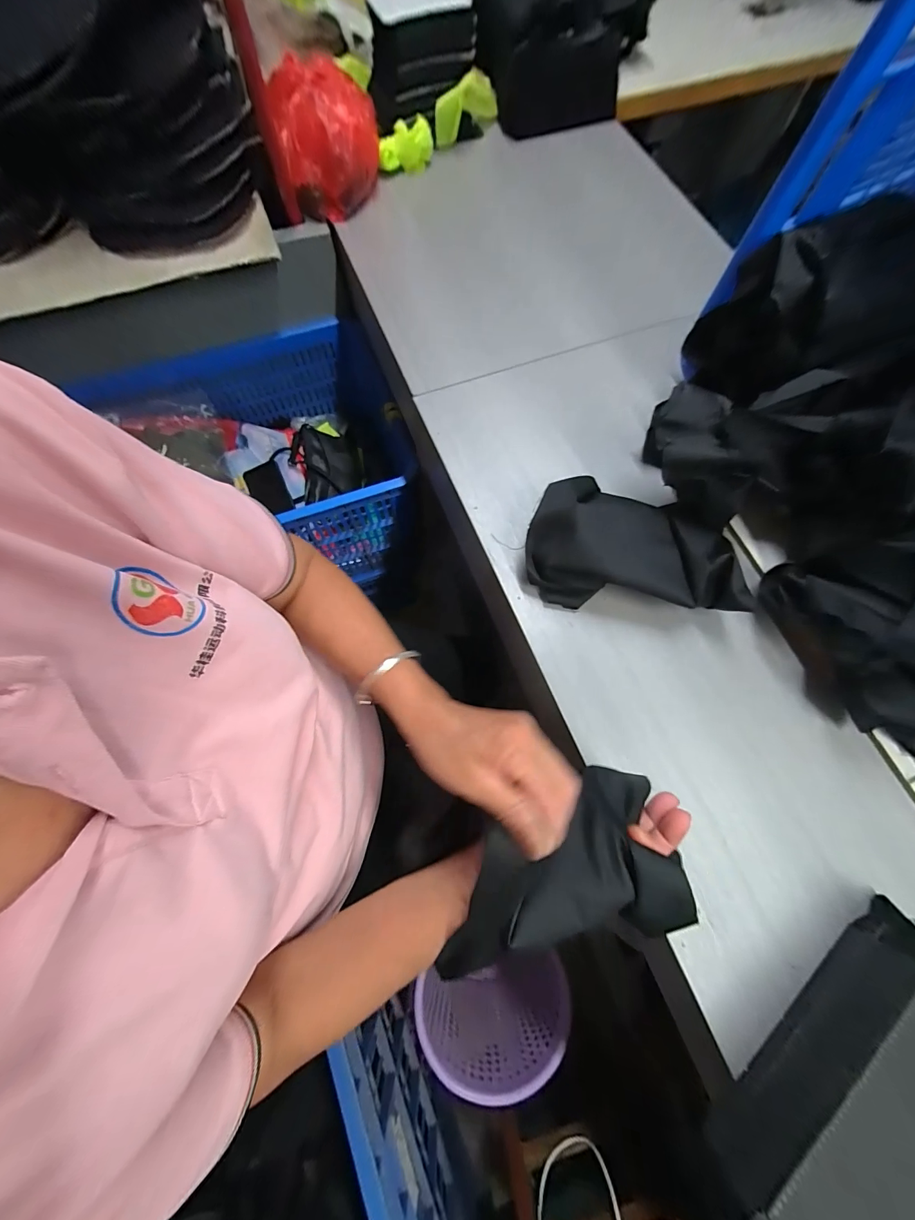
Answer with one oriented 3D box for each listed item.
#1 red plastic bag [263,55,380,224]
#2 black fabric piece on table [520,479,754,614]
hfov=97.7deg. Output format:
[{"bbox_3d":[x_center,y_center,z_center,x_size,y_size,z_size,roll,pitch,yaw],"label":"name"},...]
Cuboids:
[{"bbox_3d":[-0.206,-0.748,0.639,0.150,0.110,0.170,0,72,-1],"label":"red plastic bag"},{"bbox_3d":[0.194,-0.069,0.455,0.229,0.078,0.131,6,72,1],"label":"black fabric piece on table"}]

